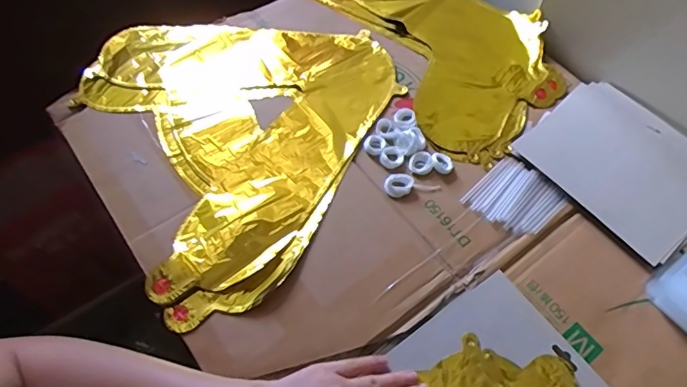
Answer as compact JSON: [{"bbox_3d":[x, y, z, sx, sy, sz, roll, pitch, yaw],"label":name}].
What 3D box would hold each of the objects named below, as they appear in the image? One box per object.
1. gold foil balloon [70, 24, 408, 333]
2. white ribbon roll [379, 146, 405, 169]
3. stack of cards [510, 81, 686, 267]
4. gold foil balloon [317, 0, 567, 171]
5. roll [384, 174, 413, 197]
[{"bbox_3d":[-0.110,-0.097,0.603,0.363,0.011,0.402,-30,65,-18],"label":"gold foil balloon"},{"bbox_3d":[0.055,-0.041,0.576,0.026,0.006,0.028,1,60,-1],"label":"white ribbon roll"},{"bbox_3d":[0.323,-0.037,0.582,0.171,0.007,0.201,-35,66,-20],"label":"stack of cards"},{"bbox_3d":[0.126,-0.212,0.682,0.220,0.022,0.377,-30,65,-18],"label":"gold foil balloon"},{"bbox_3d":[0.061,-0.010,0.554,0.032,0.006,0.025,-8,60,-6],"label":"roll"}]

